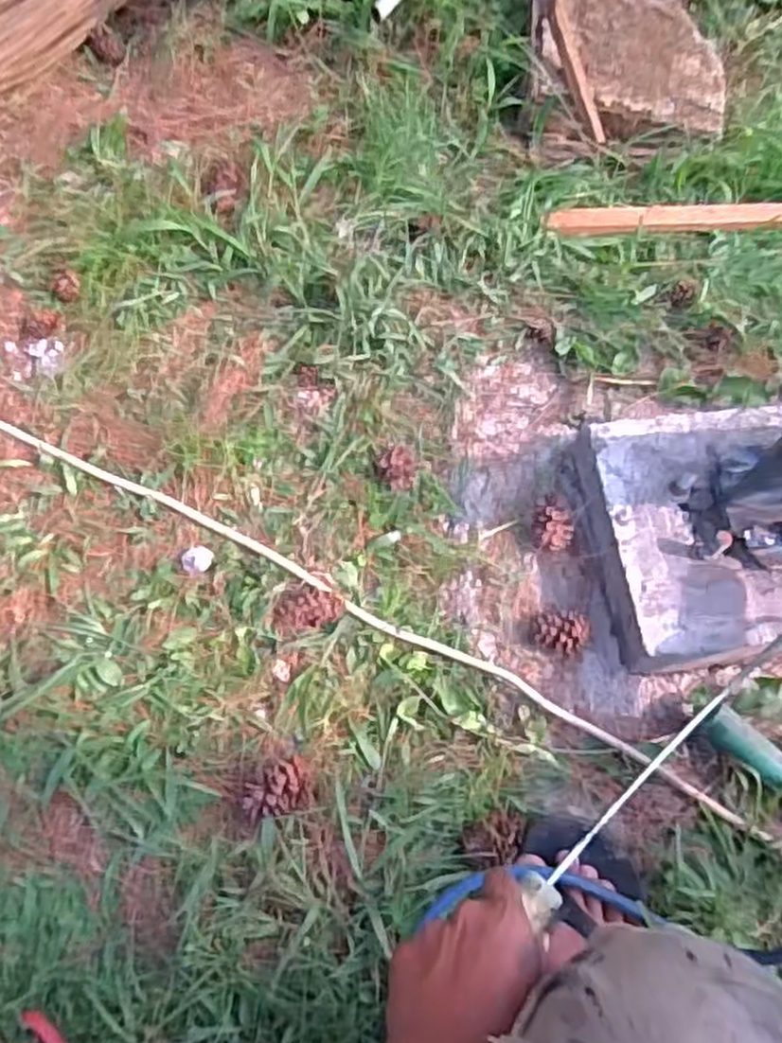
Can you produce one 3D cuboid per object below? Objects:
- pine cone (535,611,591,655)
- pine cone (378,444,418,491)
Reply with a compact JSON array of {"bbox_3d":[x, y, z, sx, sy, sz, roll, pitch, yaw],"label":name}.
[{"bbox_3d":[0.165,0.104,0.728,0.048,0.032,0.036,22,68,7],"label":"pine cone"},{"bbox_3d":[0.008,-0.057,0.797,0.044,0.027,0.052,7,67,0],"label":"pine cone"}]

